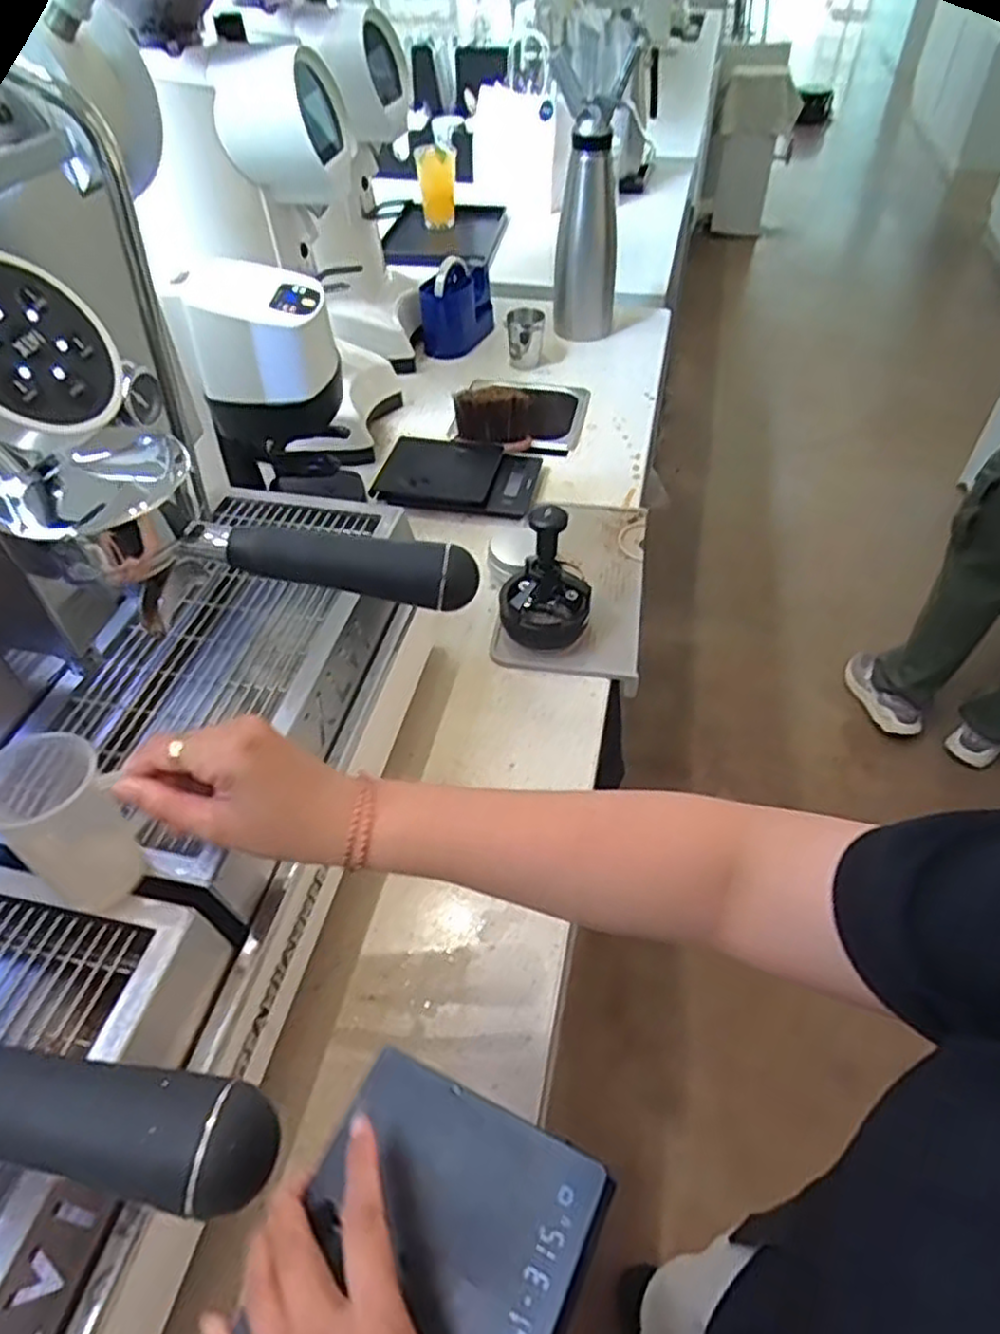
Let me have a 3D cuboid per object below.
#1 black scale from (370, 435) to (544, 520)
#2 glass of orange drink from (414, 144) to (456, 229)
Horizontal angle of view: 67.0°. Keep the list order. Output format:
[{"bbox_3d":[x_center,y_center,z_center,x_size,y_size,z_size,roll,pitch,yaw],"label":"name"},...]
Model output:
[{"bbox_3d":[-0.050,-0.230,0.911,0.180,0.033,0.124,8,48,9],"label":"black scale"},{"bbox_3d":[-0.114,-0.860,1.362,0.060,0.115,0.064,-6,48,-4],"label":"glass of orange drink"}]

